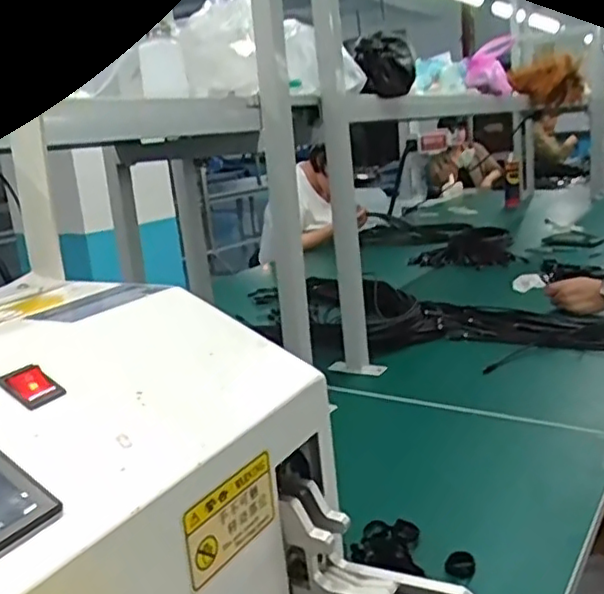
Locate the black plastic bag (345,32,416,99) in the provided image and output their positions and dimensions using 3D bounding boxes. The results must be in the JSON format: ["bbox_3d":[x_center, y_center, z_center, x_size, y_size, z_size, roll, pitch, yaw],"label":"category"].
[{"bbox_3d":[0.151,-0.434,1.208,0.085,0.109,0.099,6,18,41],"label":"black plastic bag"}]

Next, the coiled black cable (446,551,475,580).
[{"bbox_3d":[0.149,0.252,0.605,0.027,0.017,0.027,-3,14,12],"label":"coiled black cable"}]

